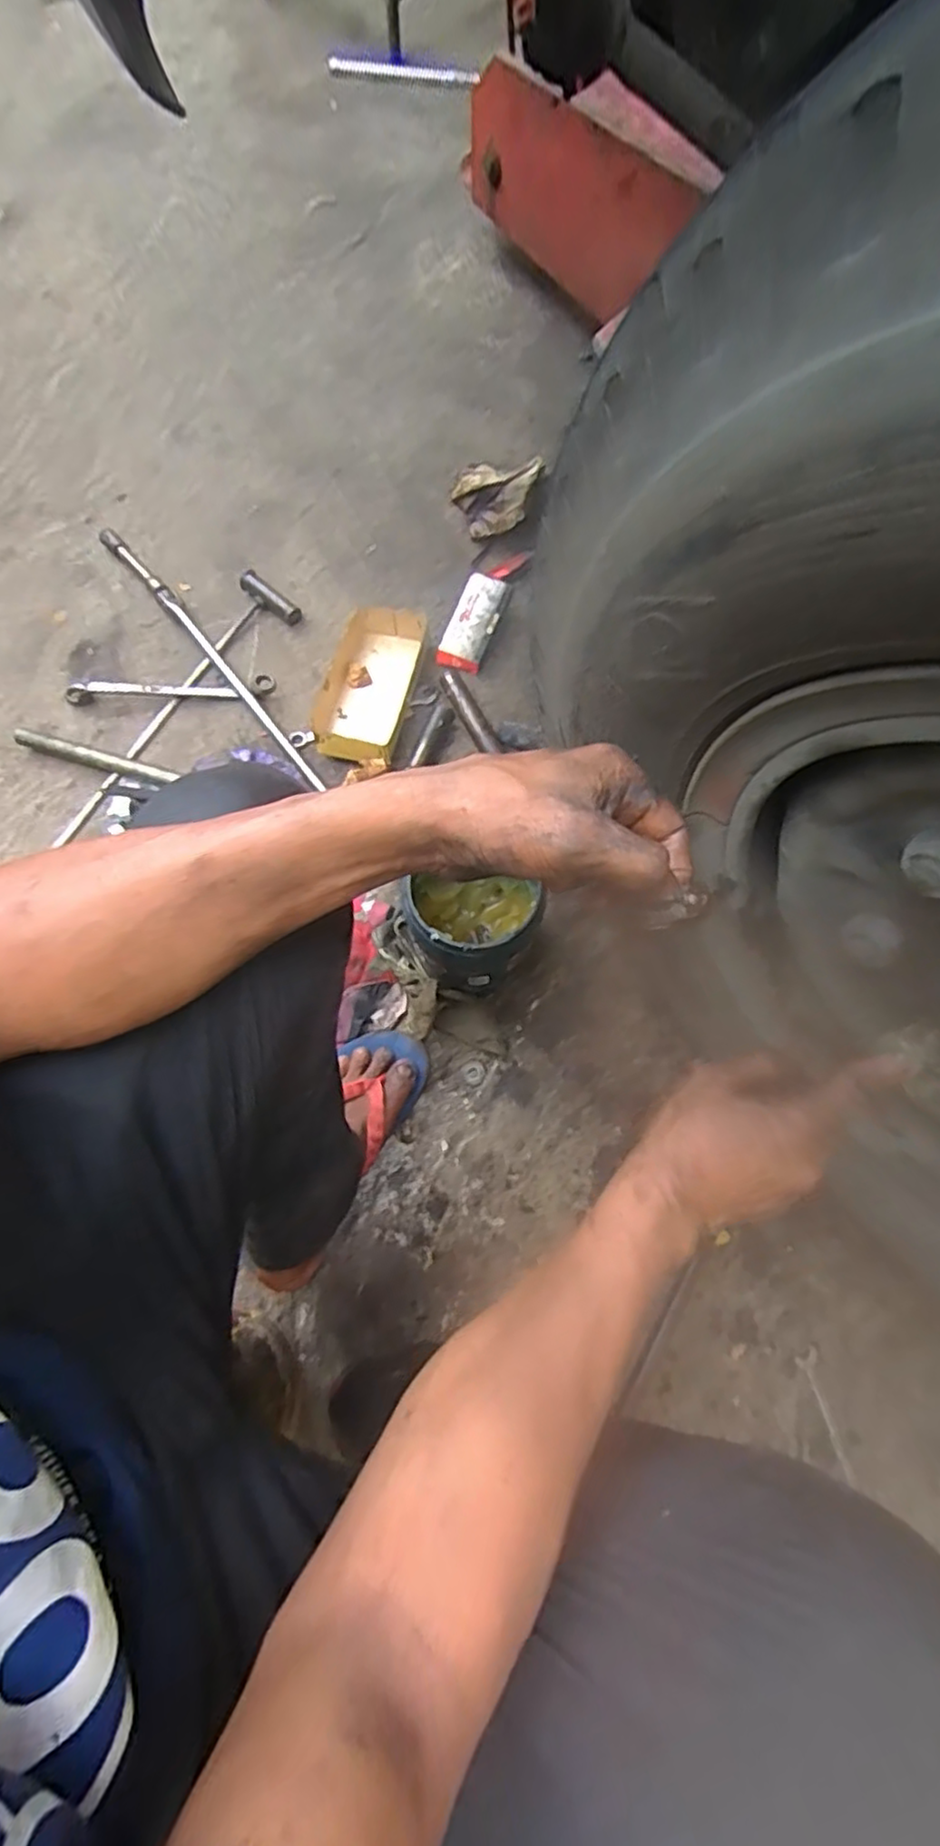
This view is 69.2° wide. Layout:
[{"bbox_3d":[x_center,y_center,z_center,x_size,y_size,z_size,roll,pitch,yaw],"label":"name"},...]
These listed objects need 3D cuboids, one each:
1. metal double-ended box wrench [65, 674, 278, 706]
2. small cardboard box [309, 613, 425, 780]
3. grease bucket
[{"bbox_3d":[-0.386,-0.302,0.882,0.266,0.026,0.020,-4,72,-1],"label":"metal double-ended box wrench"},{"bbox_3d":[-0.133,-0.313,0.885,0.111,0.043,0.213,17,73,7],"label":"small cardboard box"},{"bbox_3d":[0.000,0.000,0.709,0.116,0.180,0.116,0,72,1],"label":"grease bucket"}]

